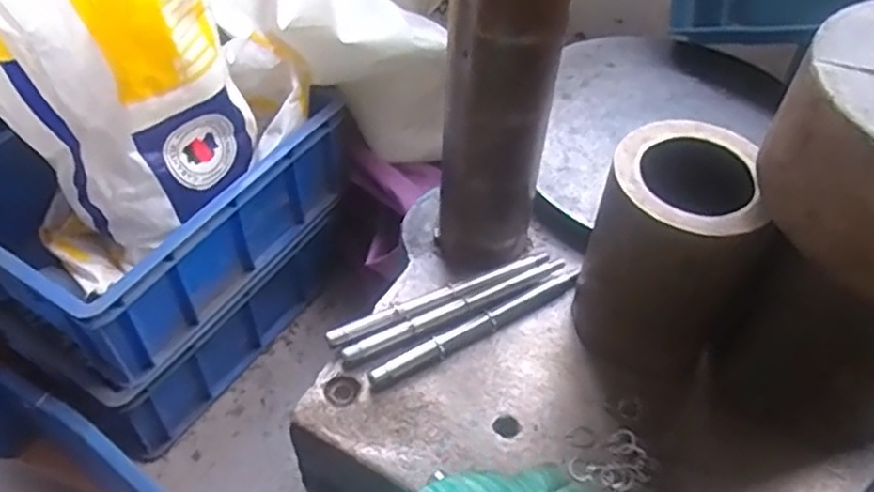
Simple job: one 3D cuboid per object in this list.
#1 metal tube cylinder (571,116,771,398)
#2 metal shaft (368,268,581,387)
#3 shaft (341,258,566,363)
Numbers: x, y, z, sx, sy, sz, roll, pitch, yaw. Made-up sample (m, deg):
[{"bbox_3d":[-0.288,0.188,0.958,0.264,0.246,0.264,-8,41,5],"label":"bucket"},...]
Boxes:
[{"bbox_3d":[0.131,0.007,0.428,0.080,0.133,0.094,13,50,9],"label":"metal tube cylinder"},{"bbox_3d":[0.029,0.051,0.469,0.159,0.009,0.013,-23,54,-21],"label":"metal shaft"},{"bbox_3d":[0.015,0.041,0.476,0.162,0.008,0.010,-20,53,-19],"label":"shaft"}]

